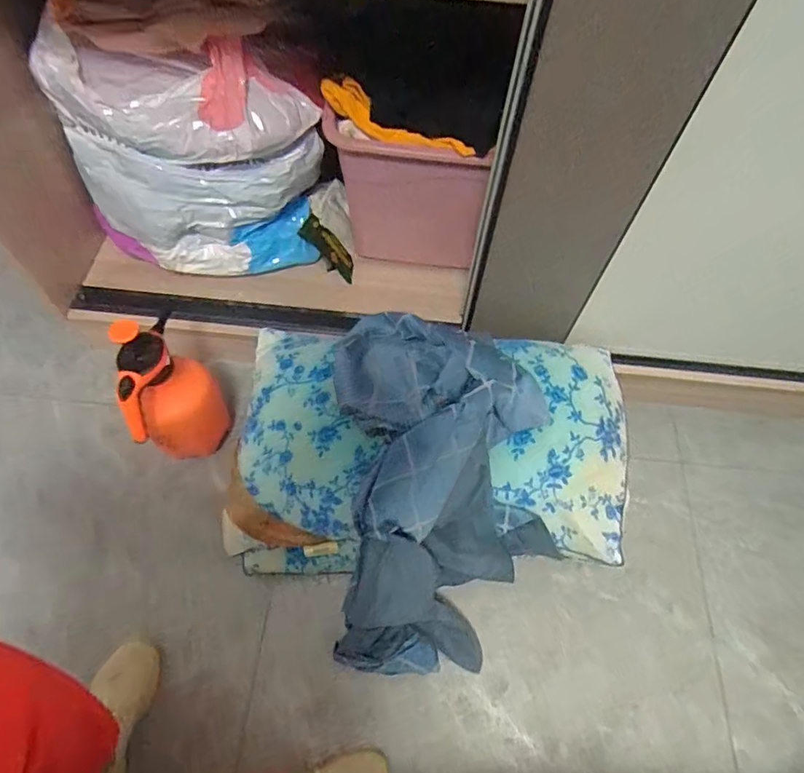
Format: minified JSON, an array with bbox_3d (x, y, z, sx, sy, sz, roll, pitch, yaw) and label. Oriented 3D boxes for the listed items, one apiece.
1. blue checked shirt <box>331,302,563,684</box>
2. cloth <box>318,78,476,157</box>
[{"bbox_3d":[0.073,0.167,0.905,0.357,0.333,0.539,0,61,-3],"label":"blue checked shirt"},{"bbox_3d":[-0.005,-0.444,0.890,0.250,0.096,0.037,18,61,8],"label":"cloth"}]

